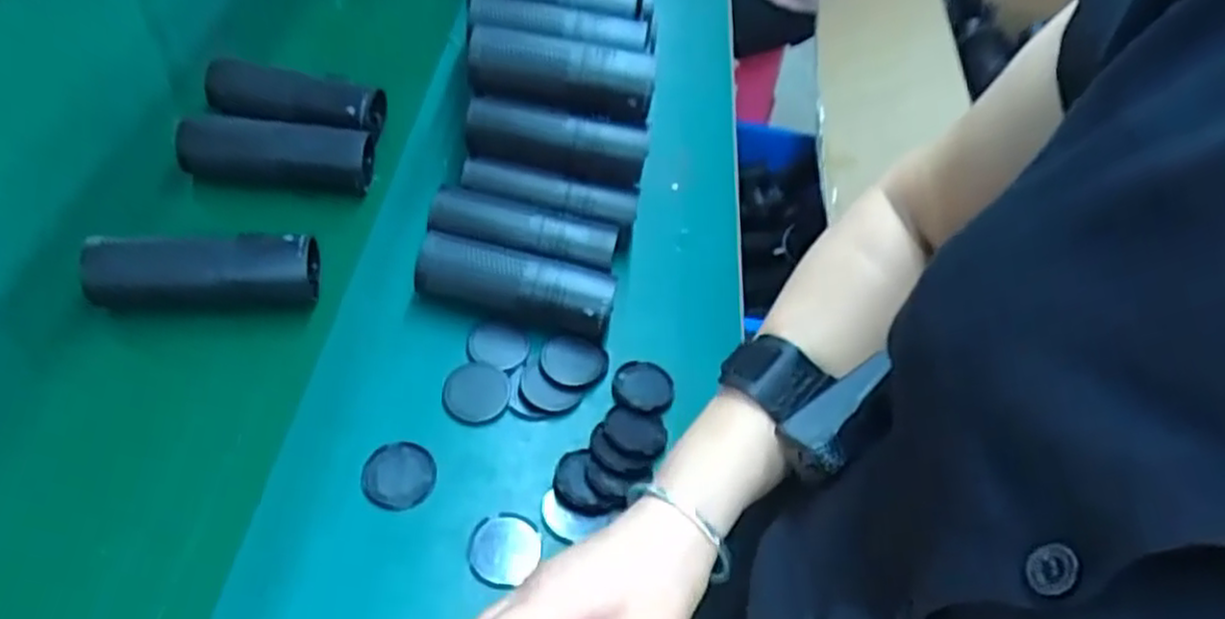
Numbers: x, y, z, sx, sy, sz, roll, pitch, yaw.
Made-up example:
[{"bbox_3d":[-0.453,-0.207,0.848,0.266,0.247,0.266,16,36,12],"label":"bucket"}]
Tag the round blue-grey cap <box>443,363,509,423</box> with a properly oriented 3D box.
[{"bbox_3d":[-0.106,0.064,0.576,0.048,0.005,0.050,3,53,-4],"label":"round blue-grey cap"}]

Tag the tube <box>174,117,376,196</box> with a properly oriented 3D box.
[{"bbox_3d":[-0.311,-0.144,0.687,0.168,0.049,0.047,4,52,-3],"label":"tube"}]

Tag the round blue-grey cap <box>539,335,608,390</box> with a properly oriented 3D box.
[{"bbox_3d":[-0.031,0.041,0.596,0.053,0.009,0.046,5,51,-7],"label":"round blue-grey cap"}]

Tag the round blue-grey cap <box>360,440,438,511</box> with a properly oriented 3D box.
[{"bbox_3d":[-0.152,0.118,0.530,0.050,0.010,0.050,6,50,-7],"label":"round blue-grey cap"}]

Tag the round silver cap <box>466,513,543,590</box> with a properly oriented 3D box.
[{"bbox_3d":[-0.075,0.163,0.508,0.045,0.006,0.050,41,55,21],"label":"round silver cap"}]

